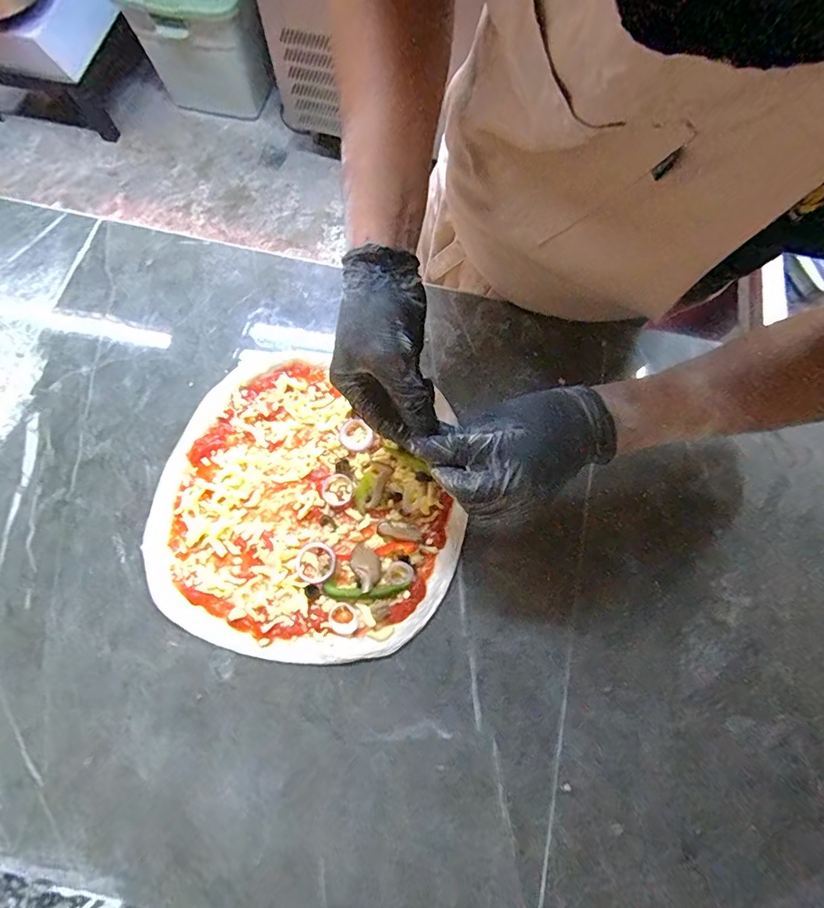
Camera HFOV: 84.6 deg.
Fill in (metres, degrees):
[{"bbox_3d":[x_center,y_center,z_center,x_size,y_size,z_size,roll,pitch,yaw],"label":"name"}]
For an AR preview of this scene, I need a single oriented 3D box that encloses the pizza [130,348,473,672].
[{"bbox_3d":[-0.096,0.044,0.429,0.281,0.015,0.276,0,73,-1],"label":"pizza"}]

